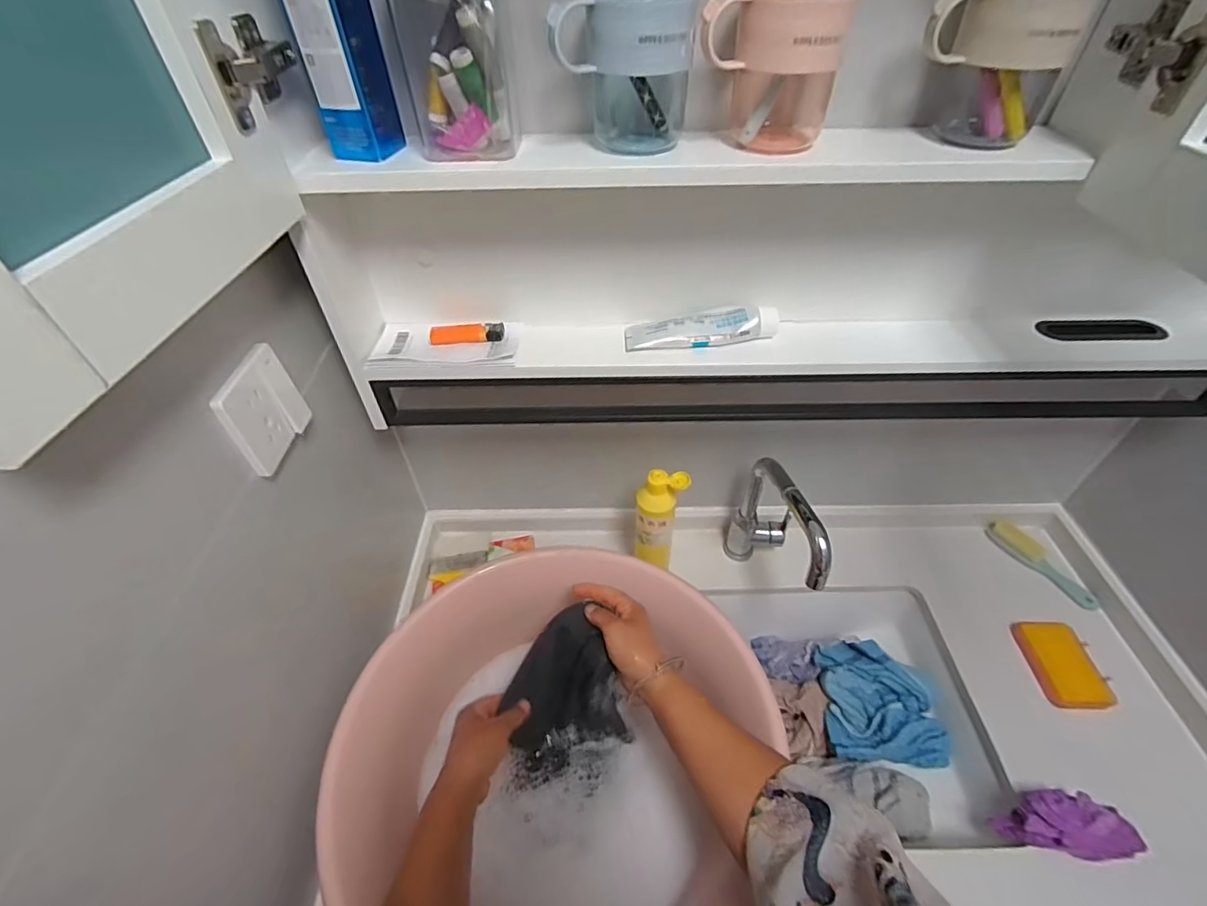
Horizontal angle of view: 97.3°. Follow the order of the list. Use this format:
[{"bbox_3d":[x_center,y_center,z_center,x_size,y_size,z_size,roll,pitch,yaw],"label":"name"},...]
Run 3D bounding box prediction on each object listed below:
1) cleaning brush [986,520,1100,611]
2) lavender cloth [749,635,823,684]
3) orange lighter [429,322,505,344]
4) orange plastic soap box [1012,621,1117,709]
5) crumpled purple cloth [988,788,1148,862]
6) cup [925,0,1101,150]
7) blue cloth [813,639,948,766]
[{"bbox_3d":[0.668,0.165,0.809,0.041,0.027,0.163,-28,51,-23],"label":"cleaning brush"},{"bbox_3d":[0.286,0.316,0.833,0.094,0.054,0.066,12,47,12],"label":"lavender cloth"},{"bbox_3d":[-0.153,-0.135,0.595,0.079,0.016,0.022,-3,46,-1],"label":"orange lighter"},{"bbox_3d":[0.608,0.279,0.703,0.069,0.029,0.115,-1,46,0],"label":"orange plastic soap box"},{"bbox_3d":[0.489,0.394,0.568,0.123,0.046,0.058,-17,39,29],"label":"crumpled purple cloth"},{"bbox_3d":[0.302,-0.298,0.417,0.097,0.099,0.071,26,52,24],"label":"cup"},{"bbox_3d":[0.385,0.345,0.743,0.141,0.052,0.155,1,46,2],"label":"blue cloth"}]

